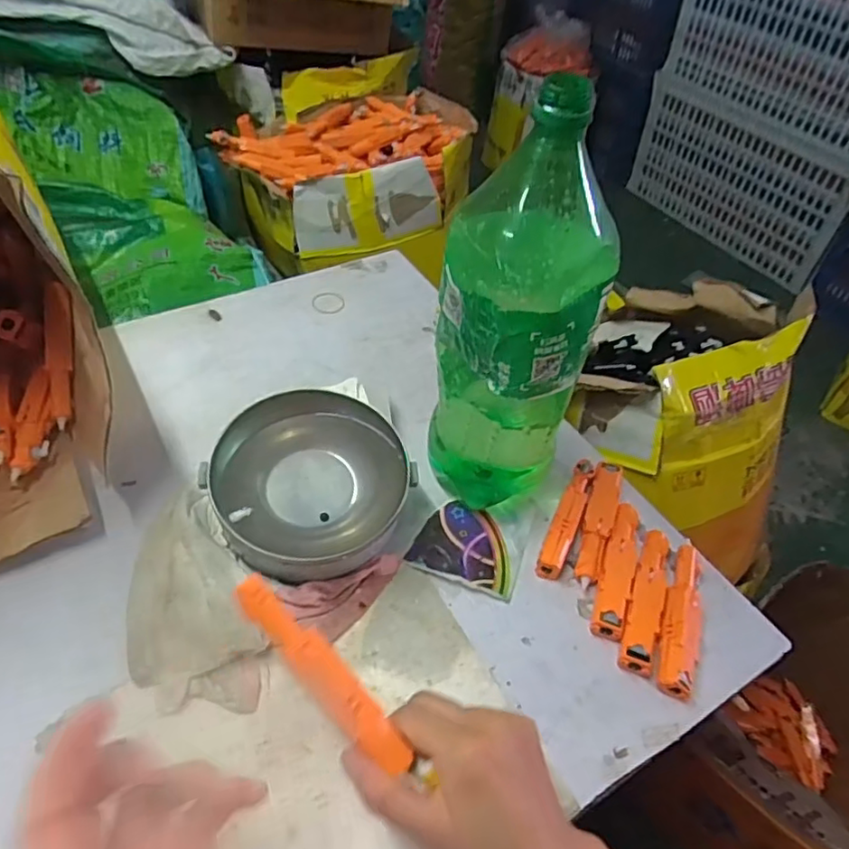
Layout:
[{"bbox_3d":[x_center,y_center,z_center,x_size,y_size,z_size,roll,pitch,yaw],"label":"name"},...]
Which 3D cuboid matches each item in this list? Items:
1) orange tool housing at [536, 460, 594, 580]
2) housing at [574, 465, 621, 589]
[{"bbox_3d":[0.120,0.077,0.515,0.021,0.022,0.114,21,50,15],"label":"orange tool housing"},{"bbox_3d":[0.147,0.081,0.516,0.025,0.018,0.120,17,49,11],"label":"housing"}]

